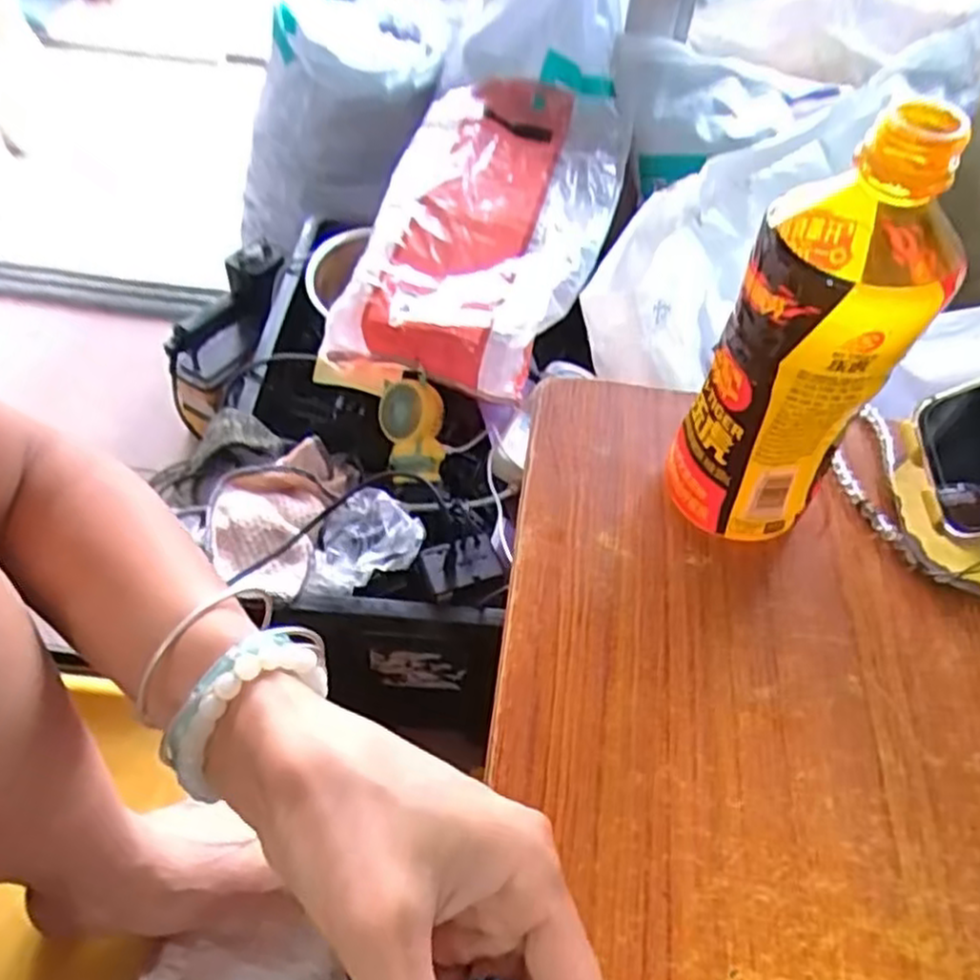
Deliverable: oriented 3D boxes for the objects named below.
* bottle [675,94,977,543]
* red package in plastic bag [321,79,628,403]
[{"bbox_3d":[0.131,-0.057,0.315,0.064,0.187,0.071,28,55,17],"label":"bottle"},{"bbox_3d":[0.000,-0.311,0.864,0.274,0.122,0.462,11,52,4],"label":"red package in plastic bag"}]

